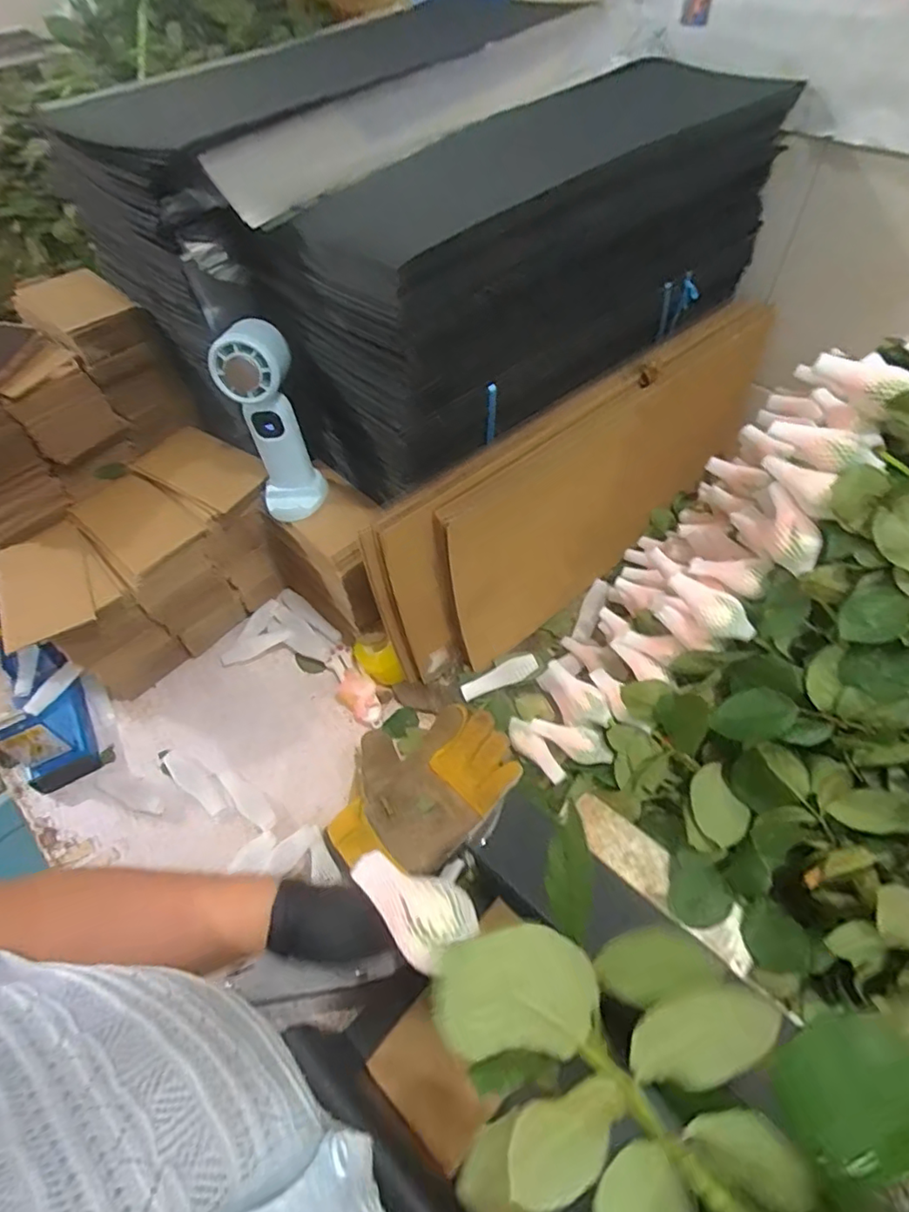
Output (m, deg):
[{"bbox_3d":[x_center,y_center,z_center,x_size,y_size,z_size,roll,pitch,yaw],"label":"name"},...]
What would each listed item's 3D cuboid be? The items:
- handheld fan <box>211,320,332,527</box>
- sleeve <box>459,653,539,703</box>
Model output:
[{"bbox_3d":[-0.180,-0.179,0.583,0.066,0.182,0.074,-18,55,-9],"label":"handheld fan"},{"bbox_3d":[0.050,0.080,0.665,0.088,0.021,0.023,-21,55,-11],"label":"sleeve"}]

